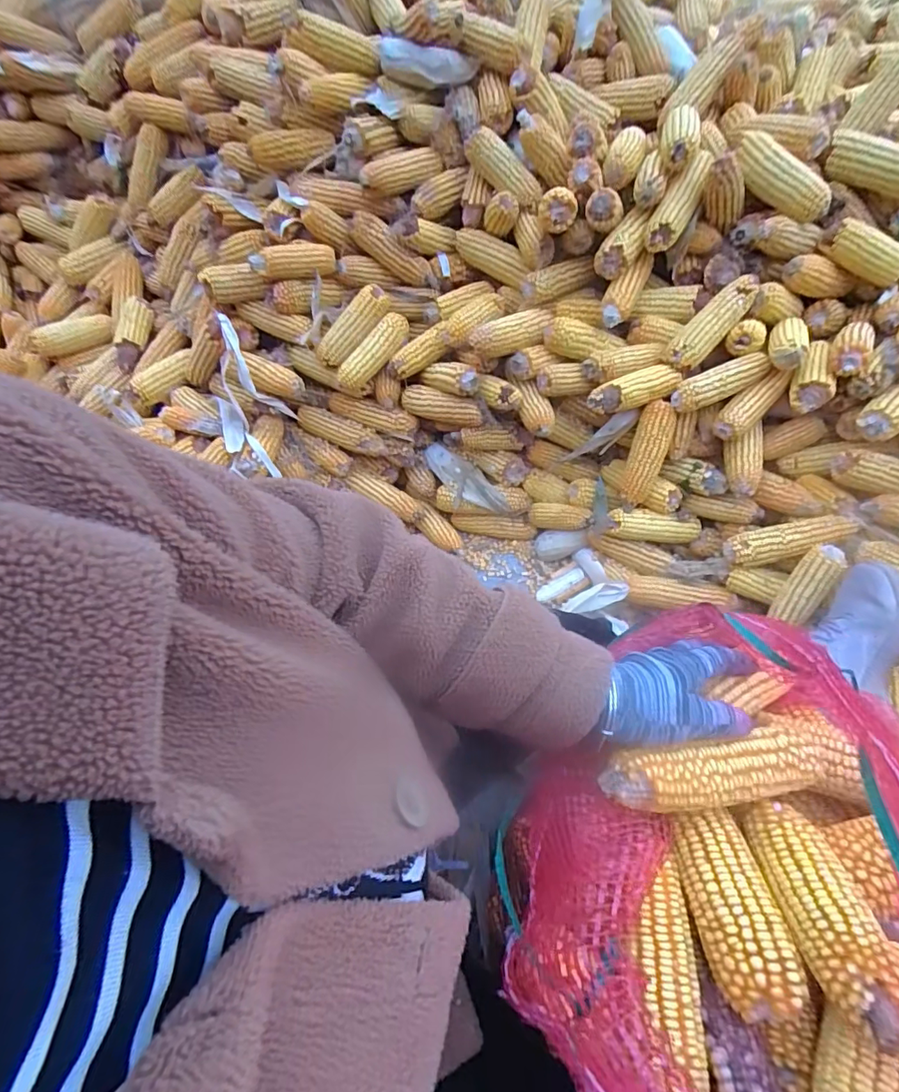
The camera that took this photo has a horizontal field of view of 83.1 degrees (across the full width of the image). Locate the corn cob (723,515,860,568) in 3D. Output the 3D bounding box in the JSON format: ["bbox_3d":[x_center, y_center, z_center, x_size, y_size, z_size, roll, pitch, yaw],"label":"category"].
[{"bbox_3d":[0.505,-0.005,0.753,0.167,0.040,0.049,-18,49,26],"label":"corn cob"}]

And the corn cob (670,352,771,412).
[{"bbox_3d":[0.400,-0.240,0.751,0.140,0.039,0.040,-23,54,8],"label":"corn cob"}]

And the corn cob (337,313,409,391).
[{"bbox_3d":[-0.119,-0.305,0.808,0.141,0.052,0.036,-46,61,4],"label":"corn cob"}]

